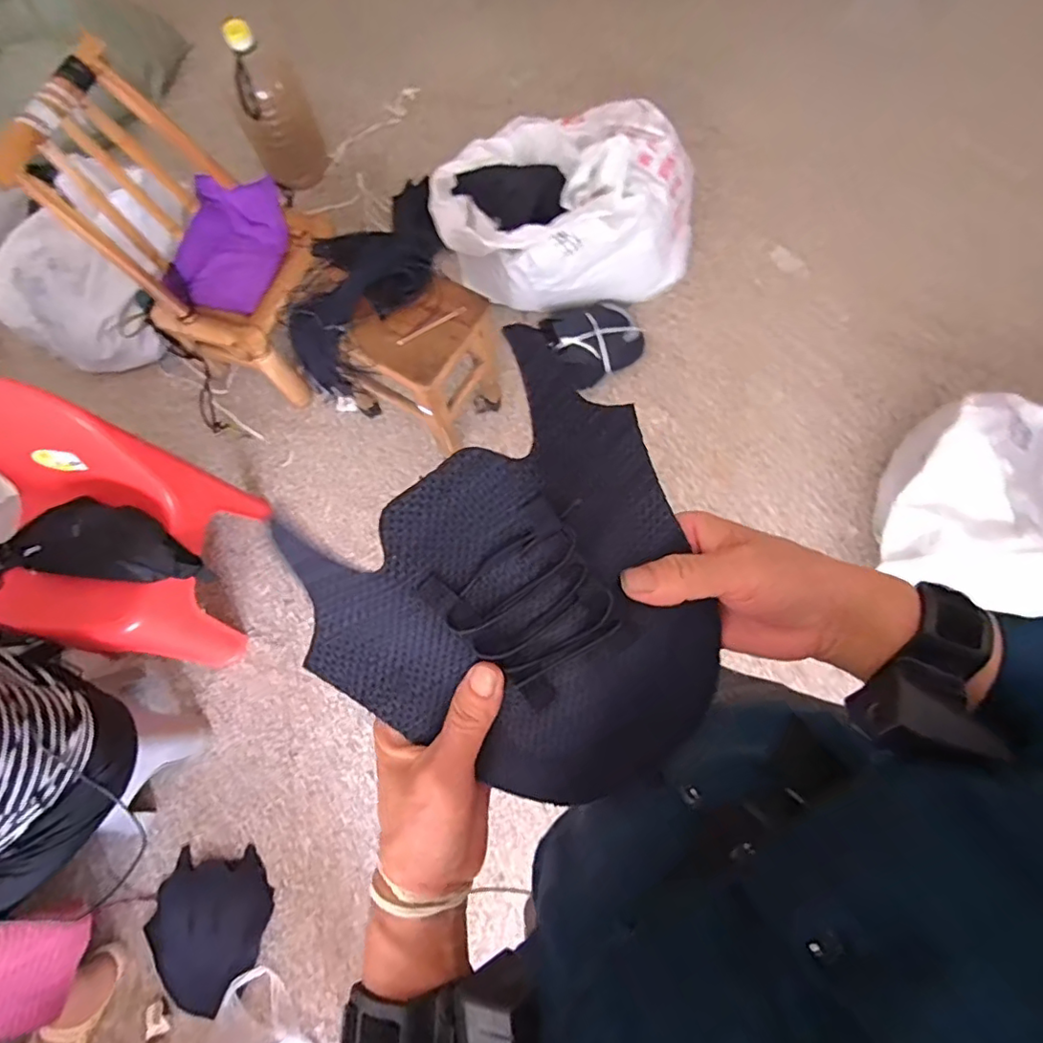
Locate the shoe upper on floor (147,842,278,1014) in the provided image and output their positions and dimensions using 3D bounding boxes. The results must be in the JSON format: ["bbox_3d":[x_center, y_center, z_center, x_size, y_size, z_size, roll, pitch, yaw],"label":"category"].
[{"bbox_3d":[-0.632,0.806,1.123,0.227,0.036,0.280,9,73,4],"label":"shoe upper on floor"}]

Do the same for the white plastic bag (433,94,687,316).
[{"bbox_3d":[0.122,-0.798,1.440,0.662,0.292,0.436,-6,73,0],"label":"white plastic bag"}]

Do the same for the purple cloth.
[{"bbox_3d":[-0.667,-0.634,1.307,0.196,0.129,0.313,12,73,5],"label":"purple cloth"}]

